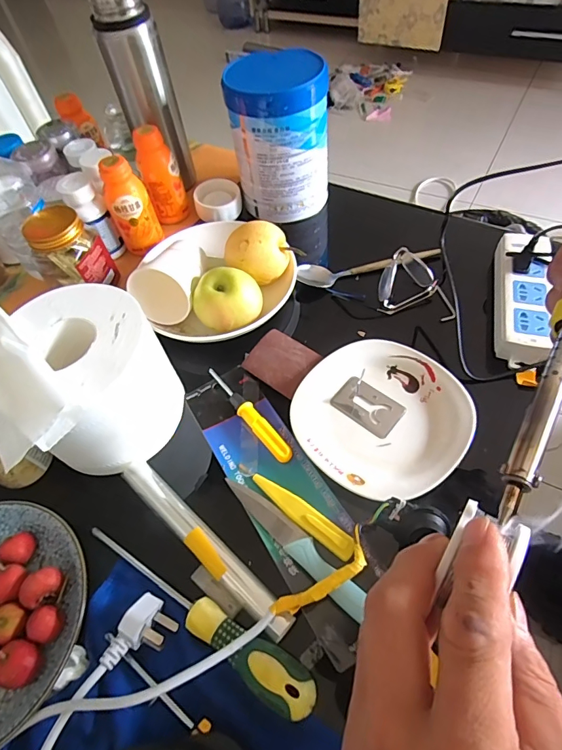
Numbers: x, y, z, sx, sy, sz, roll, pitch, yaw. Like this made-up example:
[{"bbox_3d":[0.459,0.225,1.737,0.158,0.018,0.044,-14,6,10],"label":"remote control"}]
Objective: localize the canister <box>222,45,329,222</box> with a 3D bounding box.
[{"bbox_3d":[0.001,-0.316,0.569,0.122,0.177,0.103,3,57,7],"label":"canister"}]

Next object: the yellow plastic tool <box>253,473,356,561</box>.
[{"bbox_3d":[0.017,0.121,0.370,0.107,0.014,0.022,31,65,22],"label":"yellow plastic tool"}]

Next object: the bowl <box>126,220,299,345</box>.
[{"bbox_3d":[-0.069,-0.131,0.503,0.173,0.076,0.196,11,59,12],"label":"bowl"}]

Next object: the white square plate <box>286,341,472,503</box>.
[{"bbox_3d":[0.097,0.039,0.420,0.162,0.023,0.162,31,65,22],"label":"white square plate"}]

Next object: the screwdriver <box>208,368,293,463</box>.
[{"bbox_3d":[-0.035,0.039,0.437,0.017,0.012,0.135,-37,61,-18],"label":"screwdriver"}]

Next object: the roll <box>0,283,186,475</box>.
[{"bbox_3d":[-0.193,-0.005,0.403,0.146,0.122,0.176,-36,61,-18],"label":"roll"}]

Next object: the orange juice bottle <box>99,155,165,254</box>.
[{"bbox_3d":[-0.201,-0.227,0.556,0.059,0.120,0.055,-20,58,-8],"label":"orange juice bottle"}]

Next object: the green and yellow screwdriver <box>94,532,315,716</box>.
[{"bbox_3d":[-0.072,0.177,0.328,0.223,0.023,0.032,29,64,21],"label":"green and yellow screwdriver"}]

